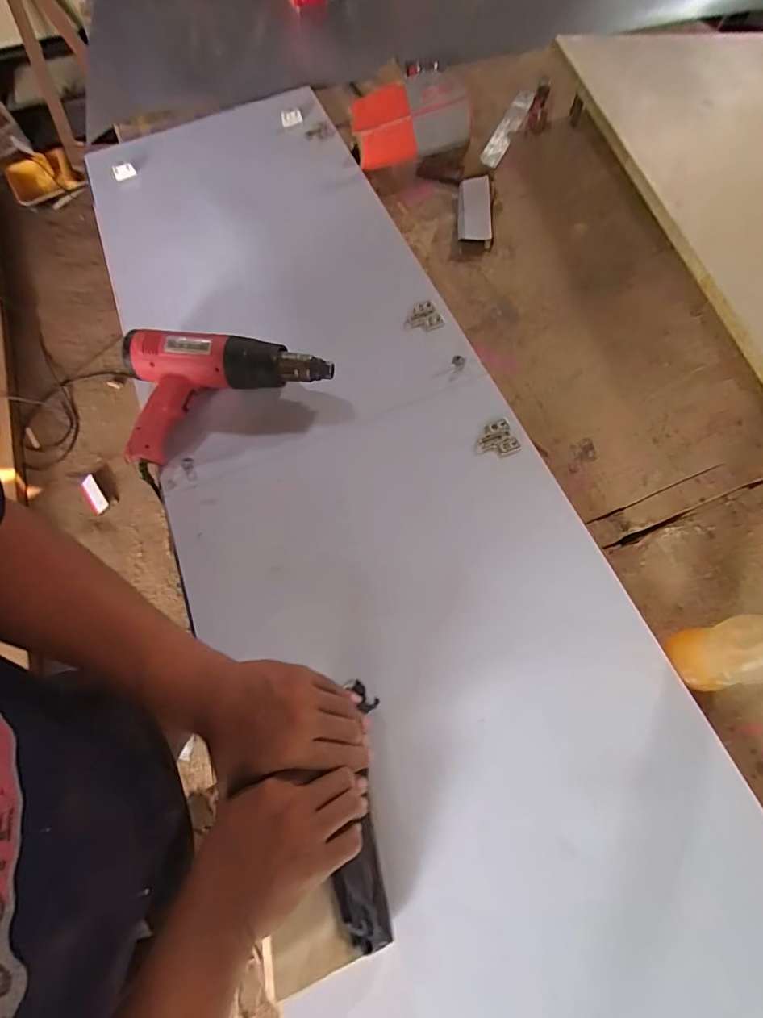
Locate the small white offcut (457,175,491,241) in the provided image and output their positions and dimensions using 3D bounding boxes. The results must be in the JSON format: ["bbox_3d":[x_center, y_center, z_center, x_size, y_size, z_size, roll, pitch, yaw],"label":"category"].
[{"bbox_3d":[0.159,-0.508,0.792,0.053,0.019,0.150,3,70,6],"label":"small white offcut"}]

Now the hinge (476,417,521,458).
[{"bbox_3d":[0.146,-0.088,0.597,0.052,0.006,0.050,-17,69,-2],"label":"hinge"}]

